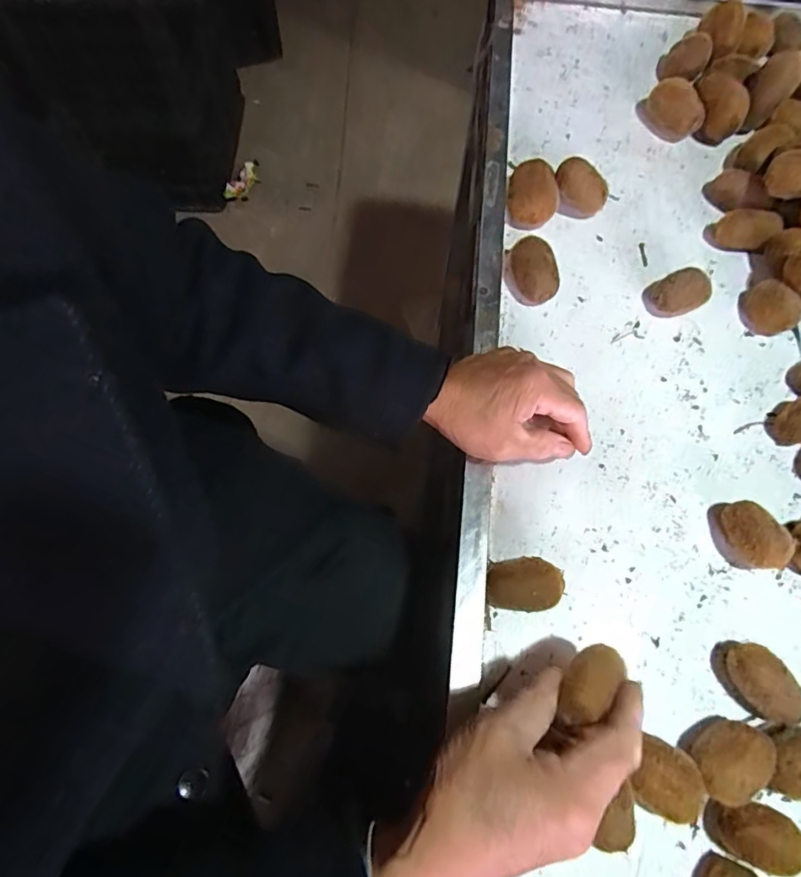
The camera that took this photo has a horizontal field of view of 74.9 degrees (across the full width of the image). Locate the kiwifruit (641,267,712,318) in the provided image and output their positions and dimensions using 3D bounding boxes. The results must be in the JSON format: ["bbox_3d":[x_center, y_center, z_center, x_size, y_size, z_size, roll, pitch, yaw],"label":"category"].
[{"bbox_3d":[0.262,-0.136,0.490,0.052,0.032,0.035,-12,71,-6],"label":"kiwifruit"}]

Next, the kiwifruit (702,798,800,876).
[{"bbox_3d":[0.230,0.257,0.340,0.046,0.031,0.035,23,71,6],"label":"kiwifruit"}]

